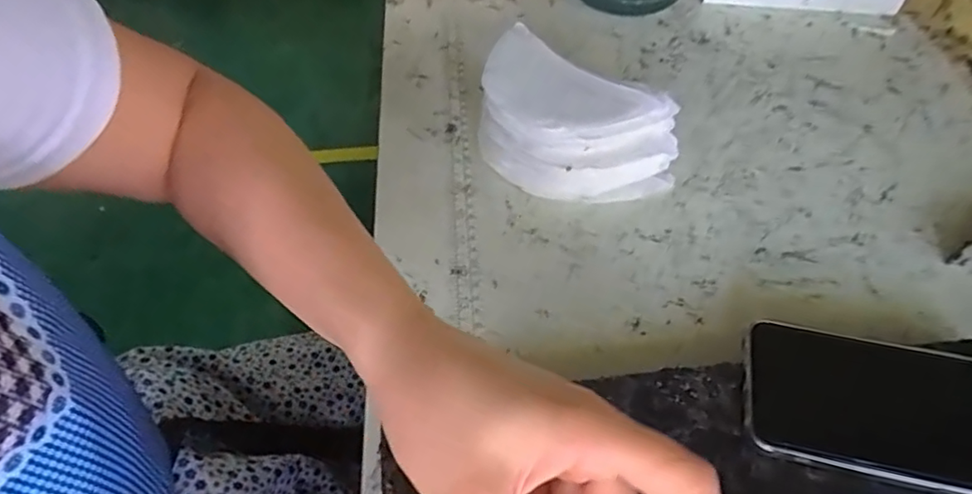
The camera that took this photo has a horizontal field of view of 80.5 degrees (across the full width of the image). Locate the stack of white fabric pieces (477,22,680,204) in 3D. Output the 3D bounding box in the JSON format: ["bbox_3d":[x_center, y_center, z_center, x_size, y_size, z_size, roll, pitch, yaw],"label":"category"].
[{"bbox_3d":[0.052,-0.093,0.430,0.163,0.073,0.092,39,63,25],"label":"stack of white fabric pieces"}]

